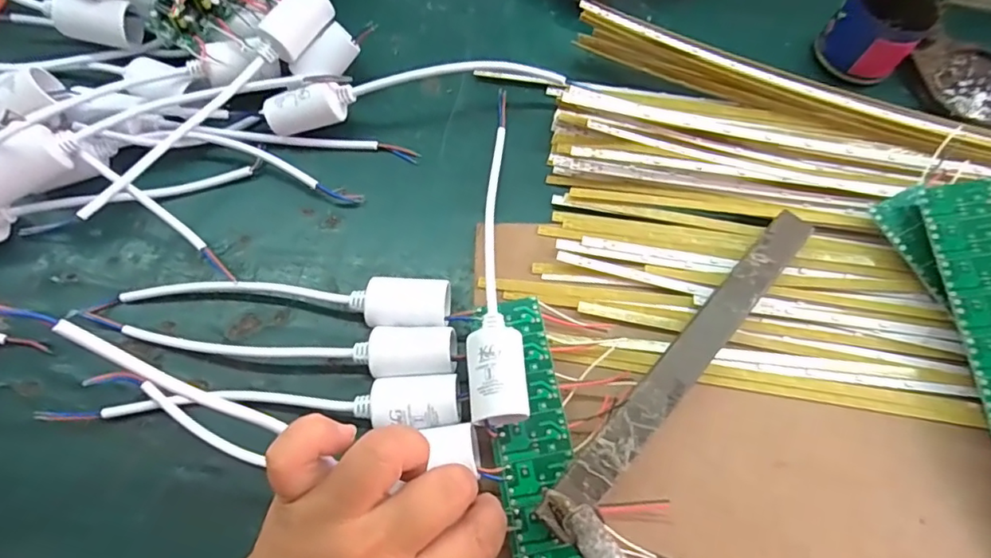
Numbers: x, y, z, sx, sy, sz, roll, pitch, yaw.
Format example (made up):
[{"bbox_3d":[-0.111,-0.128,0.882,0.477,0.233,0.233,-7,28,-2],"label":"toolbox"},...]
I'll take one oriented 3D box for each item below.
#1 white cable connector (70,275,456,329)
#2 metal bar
[{"bbox_3d":[-0.128,0.010,0.311,0.208,0.026,0.030,4,69,3],"label":"white cable connector"},{"bbox_3d":[0.103,0.034,0.285,0.021,0.004,0.199,40,71,17],"label":"metal bar"}]

